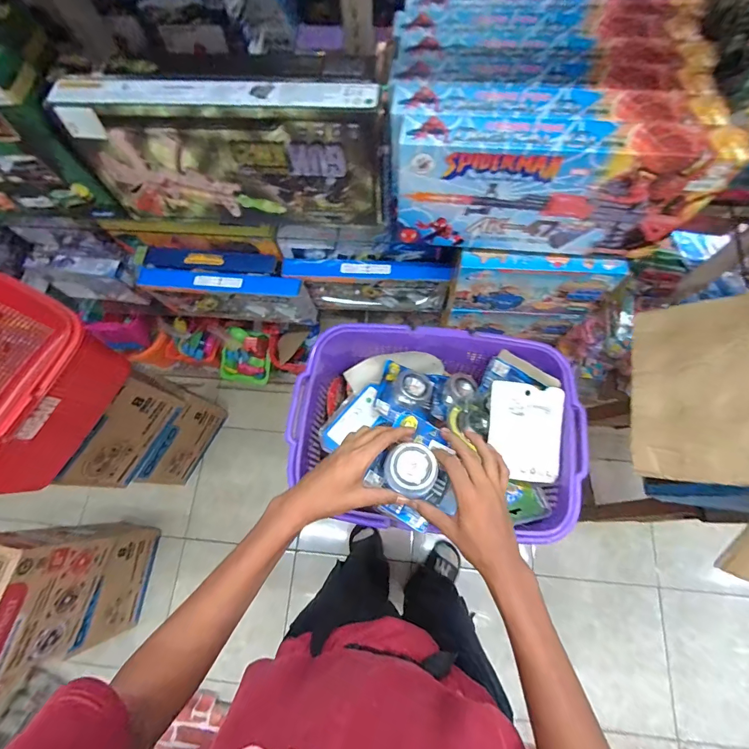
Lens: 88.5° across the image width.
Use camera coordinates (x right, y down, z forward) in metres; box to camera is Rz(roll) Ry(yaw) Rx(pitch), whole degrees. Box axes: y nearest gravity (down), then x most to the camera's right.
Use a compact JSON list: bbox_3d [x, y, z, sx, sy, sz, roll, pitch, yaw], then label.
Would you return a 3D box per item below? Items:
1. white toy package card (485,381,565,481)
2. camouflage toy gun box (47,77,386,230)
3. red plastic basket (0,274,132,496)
[{"bbox_3d":[0.219,0.082,0.557,0.103,0.009,0.134,8,82,-4],"label":"white toy package card"},{"bbox_3d":[-0.205,-0.323,0.591,0.446,0.206,0.068,5,72,4],"label":"camouflage toy gun box"},{"bbox_3d":[-0.746,0.048,0.776,0.304,0.229,0.442,25,75,10],"label":"red plastic basket"}]

